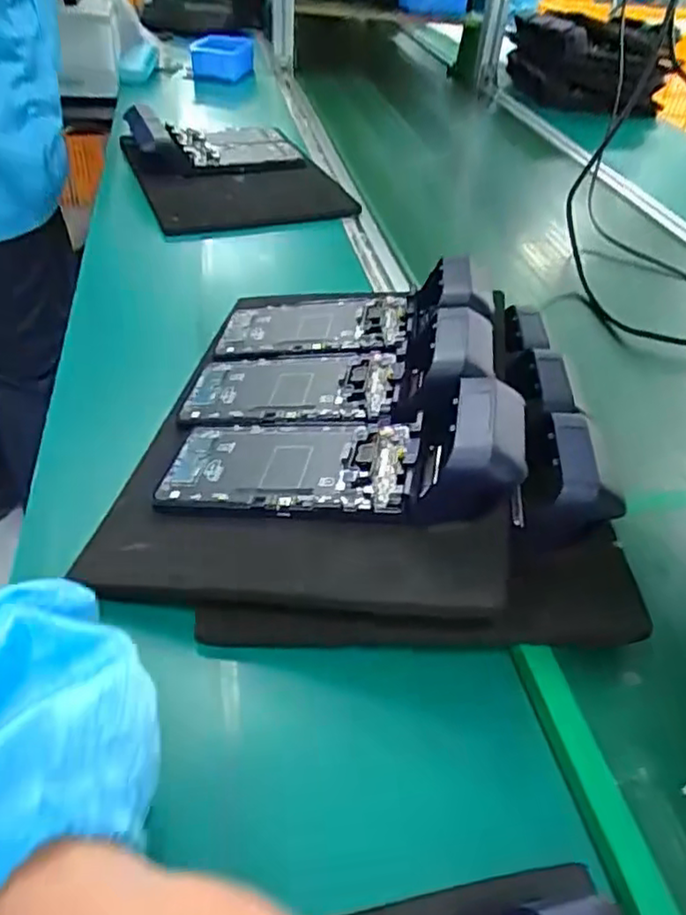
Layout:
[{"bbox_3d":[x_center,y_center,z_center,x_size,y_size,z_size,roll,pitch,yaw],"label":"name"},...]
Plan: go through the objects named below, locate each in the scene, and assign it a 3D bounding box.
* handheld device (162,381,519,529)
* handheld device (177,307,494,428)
[{"bbox_3d":[-0.004,0.000,0.398,0.226,0.048,0.090,-4,37,23],"label":"handheld device"},{"bbox_3d":[-0.006,-0.056,0.455,0.222,0.041,0.089,-6,37,22],"label":"handheld device"}]

